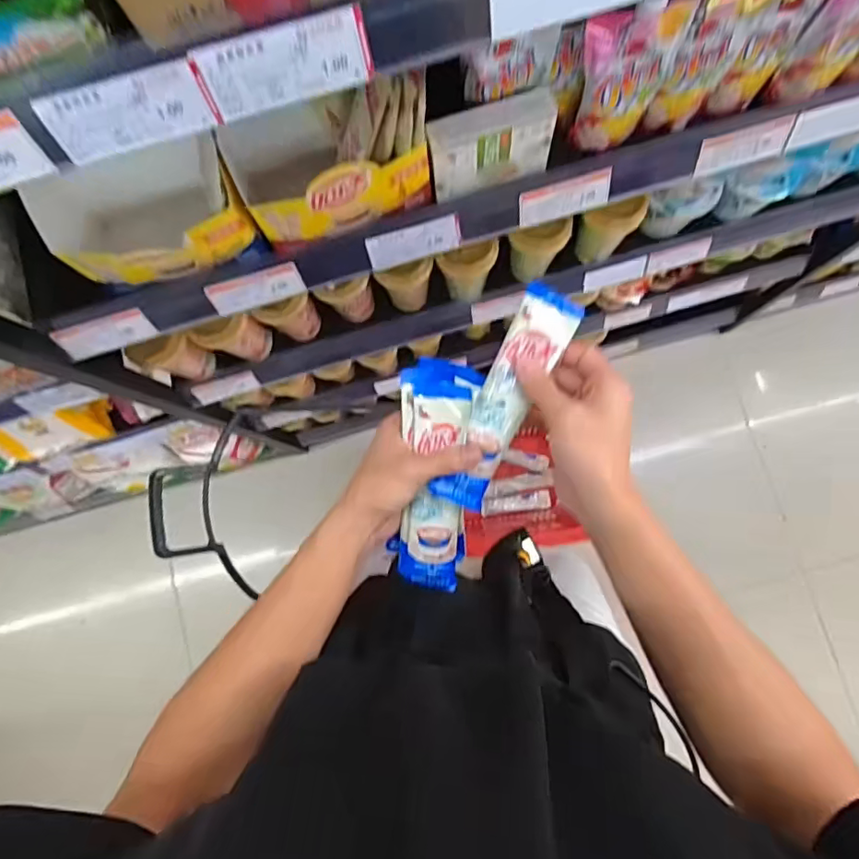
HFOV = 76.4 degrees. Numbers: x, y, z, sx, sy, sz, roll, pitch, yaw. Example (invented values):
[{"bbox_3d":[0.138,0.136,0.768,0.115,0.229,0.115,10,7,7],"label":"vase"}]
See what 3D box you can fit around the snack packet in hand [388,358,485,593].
[{"bbox_3d":[0.004,0.041,0.454,0.061,0.030,0.191,5,103,4],"label":"snack packet in hand"}]

